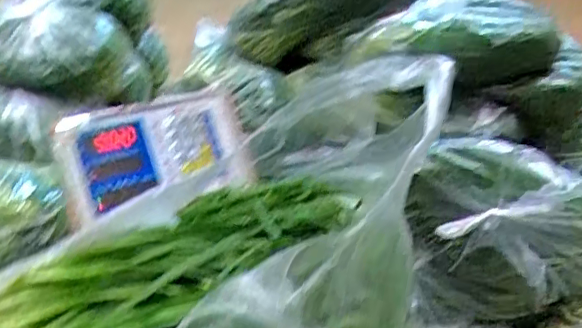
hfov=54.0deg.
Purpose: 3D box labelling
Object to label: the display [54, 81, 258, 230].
[{"bbox_3d":[-0.177,-0.006,0.756,0.244,0.155,0.034,-15,-7,-19],"label":"display"}]

